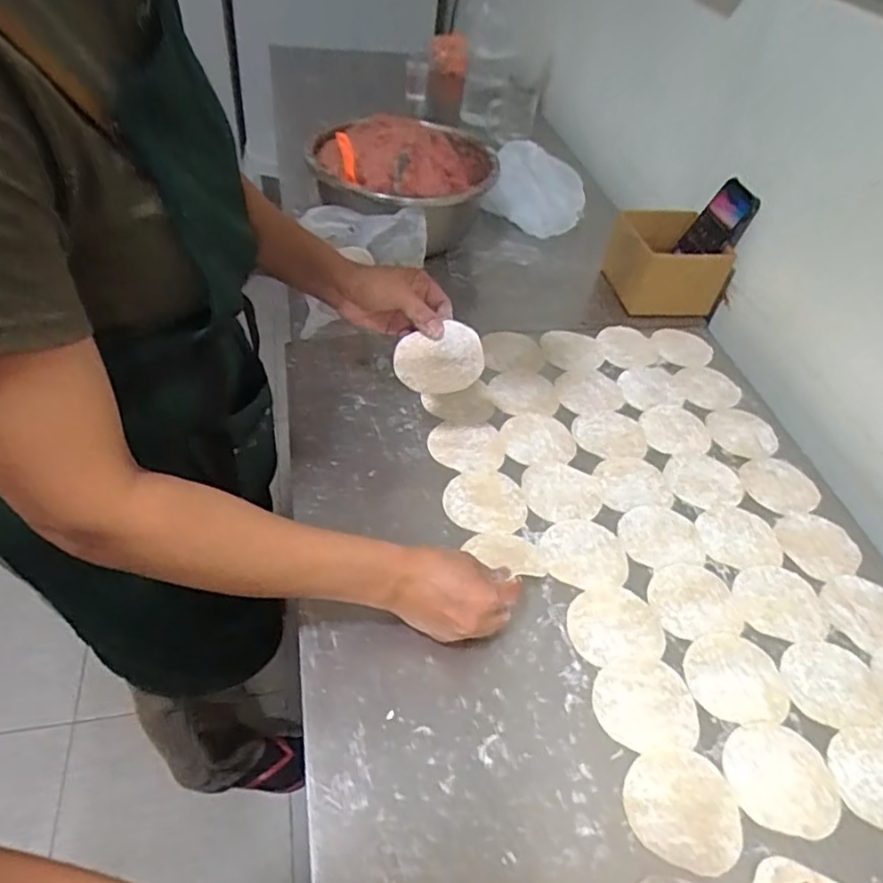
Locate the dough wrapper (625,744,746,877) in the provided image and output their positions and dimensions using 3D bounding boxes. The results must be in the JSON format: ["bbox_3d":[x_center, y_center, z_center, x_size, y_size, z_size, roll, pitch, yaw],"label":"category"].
[{"bbox_3d":[0.185,0.278,0.488,0.084,0.004,0.084,3,47,-4],"label":"dough wrapper"}]

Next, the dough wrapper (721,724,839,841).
[{"bbox_3d":[0.271,0.269,0.513,0.087,0.004,0.081,6,47,-1],"label":"dough wrapper"}]

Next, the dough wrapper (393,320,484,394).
[{"bbox_3d":[-0.001,-0.078,0.637,0.085,0.079,0.006,-17,47,3],"label":"dough wrapper"}]

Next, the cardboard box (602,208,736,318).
[{"bbox_3d":[0.328,-0.274,0.953,0.139,0.105,0.155,-4,48,-10],"label":"cardboard box"}]

